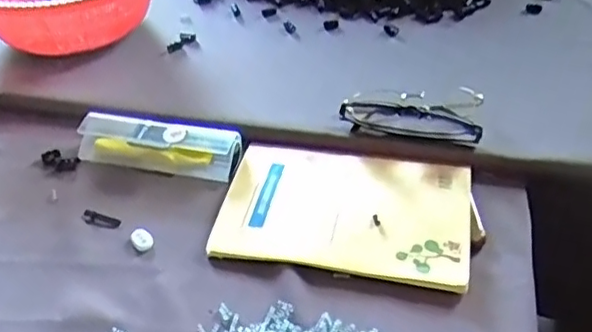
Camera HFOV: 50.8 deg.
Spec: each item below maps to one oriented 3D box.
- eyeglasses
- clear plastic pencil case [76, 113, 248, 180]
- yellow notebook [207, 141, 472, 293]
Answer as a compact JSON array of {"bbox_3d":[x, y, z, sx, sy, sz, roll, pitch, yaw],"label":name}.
[{"bbox_3d":[0.114,-0.054,0.605,0.132,0.034,0.069,11,42,15],"label":"eyeglasses"},{"bbox_3d":[-0.132,-0.021,0.589,0.152,0.031,0.043,11,42,15],"label":"clear plastic pencil case"},{"bbox_3d":[0.042,0.034,0.532,0.205,0.013,0.140,7,41,11],"label":"yellow notebook"}]

